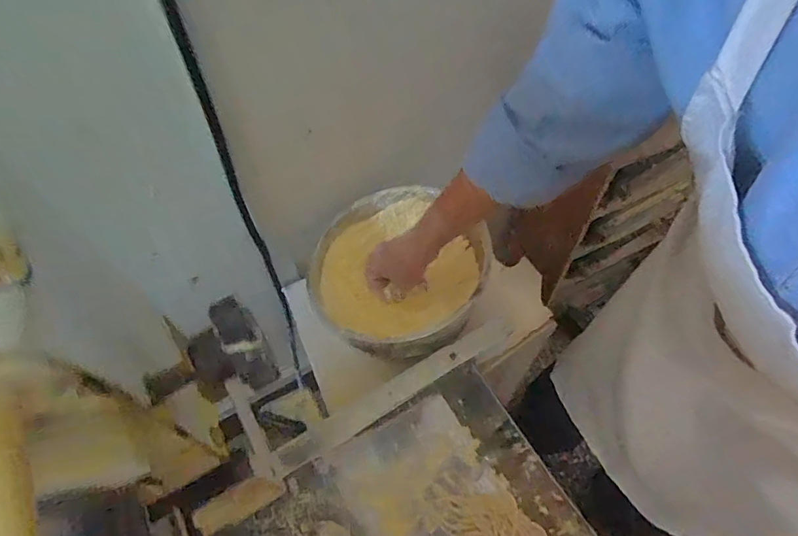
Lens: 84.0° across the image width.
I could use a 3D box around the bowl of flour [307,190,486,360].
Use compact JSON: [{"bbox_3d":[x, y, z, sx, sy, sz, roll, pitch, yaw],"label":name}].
[{"bbox_3d":[0.000,0.010,0.655,0.251,0.103,0.241,-1,57,1],"label":"bowl of flour"}]

